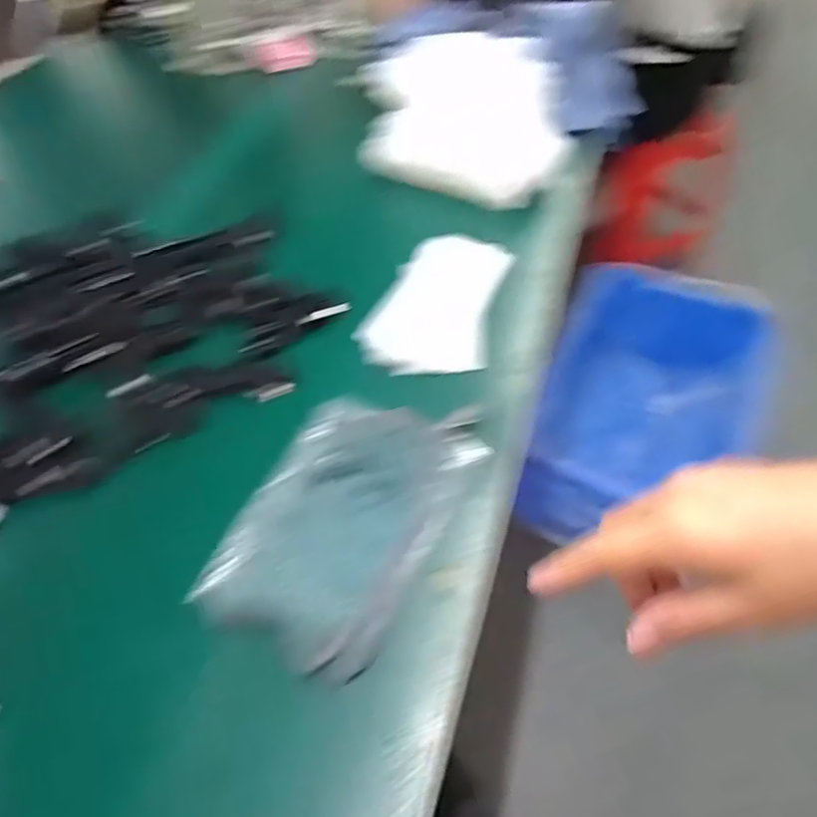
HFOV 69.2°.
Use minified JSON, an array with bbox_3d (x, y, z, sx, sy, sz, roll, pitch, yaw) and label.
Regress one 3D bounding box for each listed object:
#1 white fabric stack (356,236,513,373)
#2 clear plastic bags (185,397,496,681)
[{"bbox_3d":[0.031,-0.116,0.611,0.120,0.016,0.201,11,54,11],"label":"white fabric stack"},{"bbox_3d":[-0.047,0.074,0.465,0.145,0.018,0.236,20,56,17],"label":"clear plastic bags"}]

